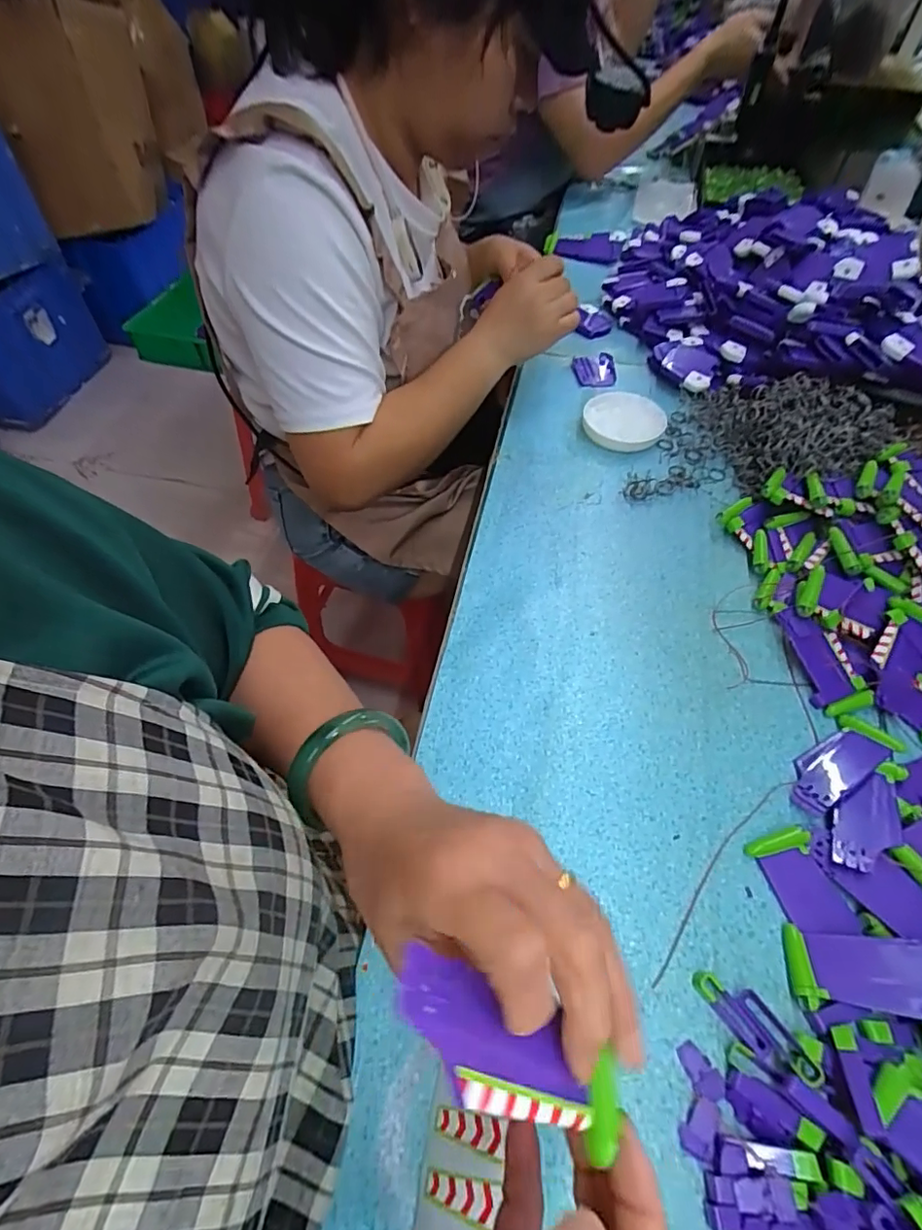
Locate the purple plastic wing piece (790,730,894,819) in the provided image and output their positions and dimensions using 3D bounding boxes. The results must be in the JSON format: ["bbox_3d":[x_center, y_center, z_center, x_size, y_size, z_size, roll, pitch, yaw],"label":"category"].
[{"bbox_3d":[0.266,0.110,0.389,0.077,0.008,0.037,-30,40,-16],"label":"purple plastic wing piece"}]

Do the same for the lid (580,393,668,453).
[{"bbox_3d":[0.185,-0.220,0.617,0.084,0.019,0.087,1,55,-1],"label":"lid"}]

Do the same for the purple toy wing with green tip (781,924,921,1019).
[{"bbox_3d":[0.238,0.204,0.310,0.090,0.008,0.039,-10,53,18],"label":"purple toy wing with green tip"}]

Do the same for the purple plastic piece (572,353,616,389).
[{"bbox_3d":[0.173,-0.313,0.693,0.054,0.015,0.061,-5,55,-5],"label":"purple plastic piece"}]

